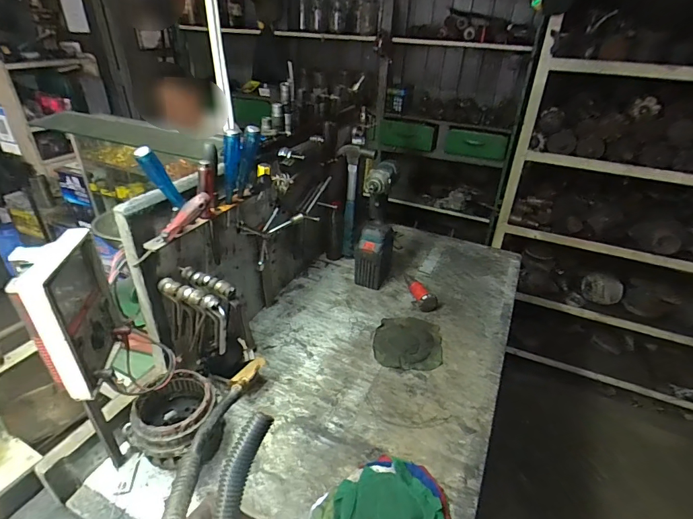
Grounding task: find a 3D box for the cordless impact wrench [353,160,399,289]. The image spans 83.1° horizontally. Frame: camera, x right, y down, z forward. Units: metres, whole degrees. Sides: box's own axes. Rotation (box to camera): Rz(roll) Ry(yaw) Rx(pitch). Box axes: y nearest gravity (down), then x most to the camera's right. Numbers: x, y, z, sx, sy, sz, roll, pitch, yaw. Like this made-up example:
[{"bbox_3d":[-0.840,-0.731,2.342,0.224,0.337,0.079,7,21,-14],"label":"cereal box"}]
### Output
[{"bbox_3d":[0.084,-0.092,1.058,0.099,0.324,0.163,9,33,8],"label":"cordless impact wrench"}]

